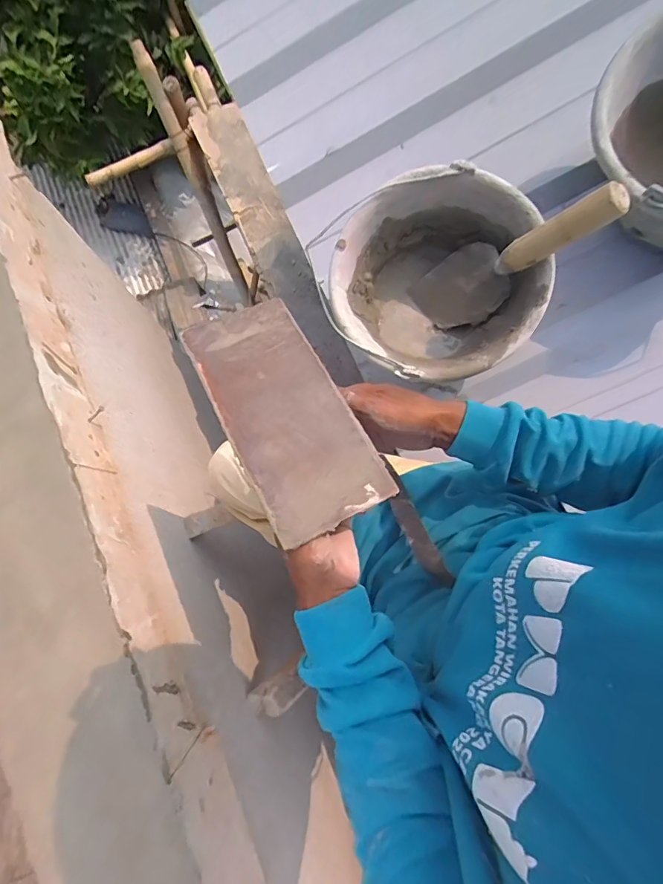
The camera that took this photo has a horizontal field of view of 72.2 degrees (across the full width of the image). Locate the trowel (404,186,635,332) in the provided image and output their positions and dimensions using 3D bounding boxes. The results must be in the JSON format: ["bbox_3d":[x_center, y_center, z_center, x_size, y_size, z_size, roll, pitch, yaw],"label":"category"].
[{"bbox_3d":[0.203,-0.214,0.536,0.077,0.272,0.072,15,79,-21],"label":"trowel"}]

